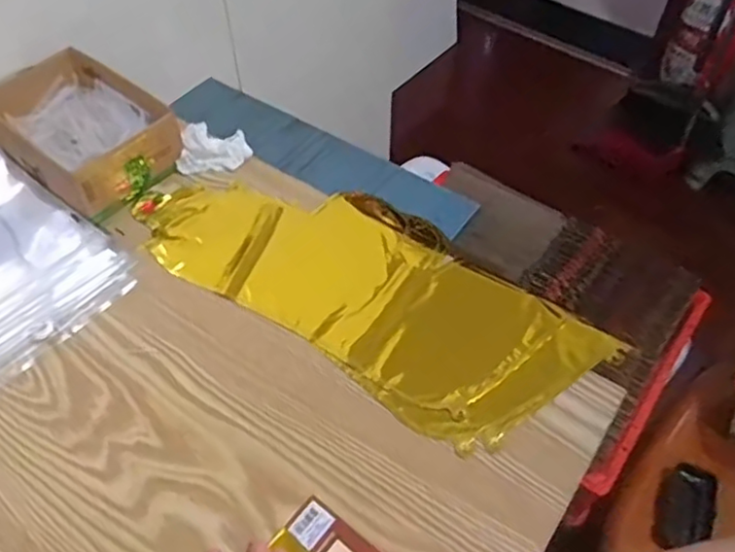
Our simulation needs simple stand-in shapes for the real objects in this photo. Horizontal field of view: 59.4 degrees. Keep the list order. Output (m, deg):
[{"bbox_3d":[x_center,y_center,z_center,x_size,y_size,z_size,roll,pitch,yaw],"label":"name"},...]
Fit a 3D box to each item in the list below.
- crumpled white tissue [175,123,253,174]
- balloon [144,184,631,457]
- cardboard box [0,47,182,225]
[{"bbox_3d":[-0.162,-0.134,0.687,0.068,0.030,0.059,14,52,11],"label":"crumpled white tissue"},{"bbox_3d":[-0.004,0.002,0.601,0.415,0.022,0.185,30,57,21],"label":"balloon"},{"bbox_3d":[-0.299,-0.151,0.678,0.192,0.065,0.137,37,60,26],"label":"cardboard box"}]

